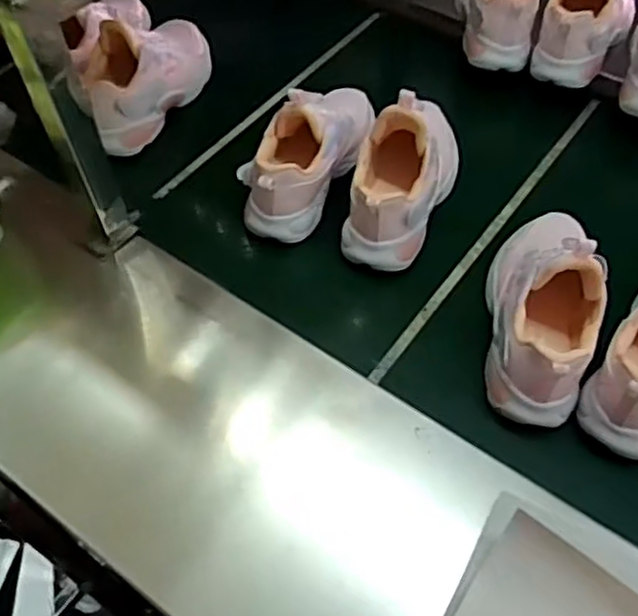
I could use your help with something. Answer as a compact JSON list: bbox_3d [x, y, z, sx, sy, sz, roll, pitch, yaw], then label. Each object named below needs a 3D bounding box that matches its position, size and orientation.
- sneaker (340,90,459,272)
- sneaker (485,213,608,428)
[{"bbox_3d":[0.090,-0.147,0.691,0.084,0.110,0.200,17,58,12],"label":"sneaker"},{"bbox_3d":[0.196,-0.011,0.590,0.086,0.109,0.192,7,56,6],"label":"sneaker"}]

